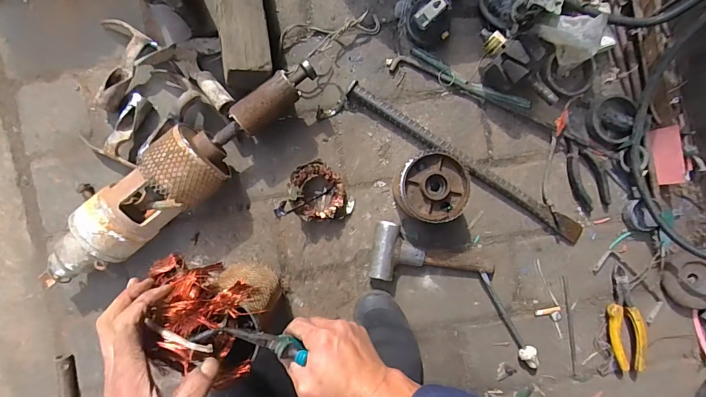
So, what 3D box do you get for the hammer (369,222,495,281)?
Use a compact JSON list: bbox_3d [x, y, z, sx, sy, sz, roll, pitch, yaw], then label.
[{"bbox_3d":[0.126,0.088,0.571,0.191,0.040,0.085,6,90,-2],"label":"hammer"}]

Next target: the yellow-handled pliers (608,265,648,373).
[{"bbox_3d":[0.443,0.196,0.587,0.051,0.023,0.162,-7,91,-2],"label":"yellow-handled pliers"}]

